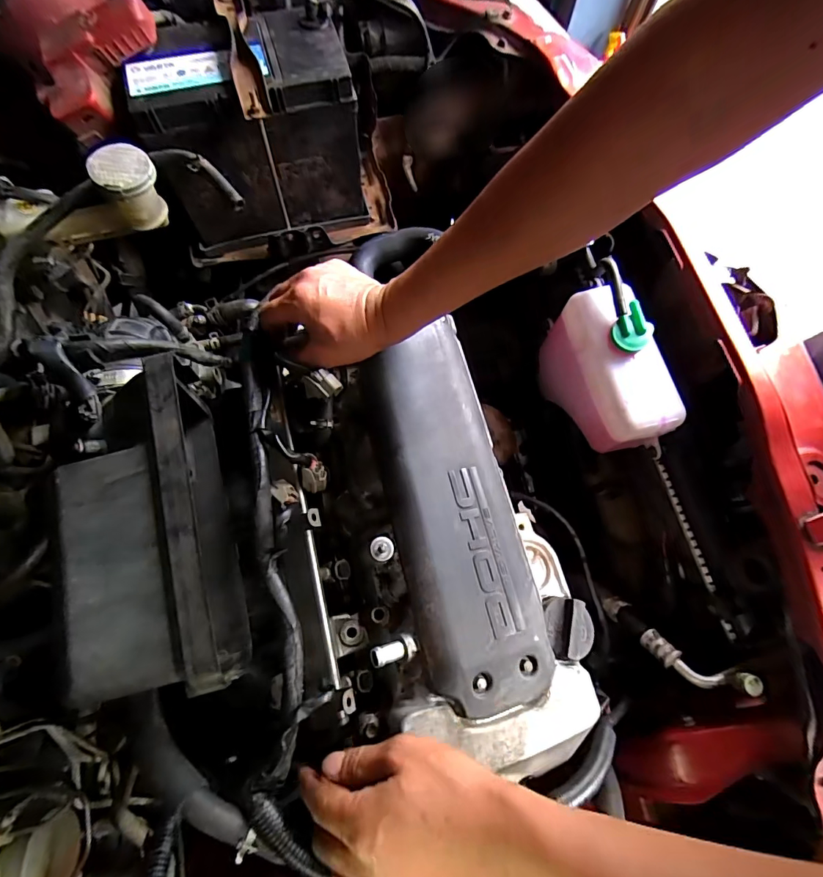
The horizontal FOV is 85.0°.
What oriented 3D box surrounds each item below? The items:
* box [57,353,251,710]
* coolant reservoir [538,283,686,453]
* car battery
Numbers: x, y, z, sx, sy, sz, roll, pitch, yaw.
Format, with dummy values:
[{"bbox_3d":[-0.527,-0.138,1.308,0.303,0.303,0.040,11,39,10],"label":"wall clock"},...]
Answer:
[{"bbox_3d":[-0.182,0.071,0.349,0.082,0.137,0.223,-15,75,-5],"label":"box"},{"bbox_3d":[0.223,-0.074,0.530,0.092,0.128,0.179,-18,75,-6],"label":"coolant reservoir"},{"bbox_3d":[-0.188,-0.371,0.557,0.224,0.192,0.133,-16,75,-5],"label":"car battery"}]

